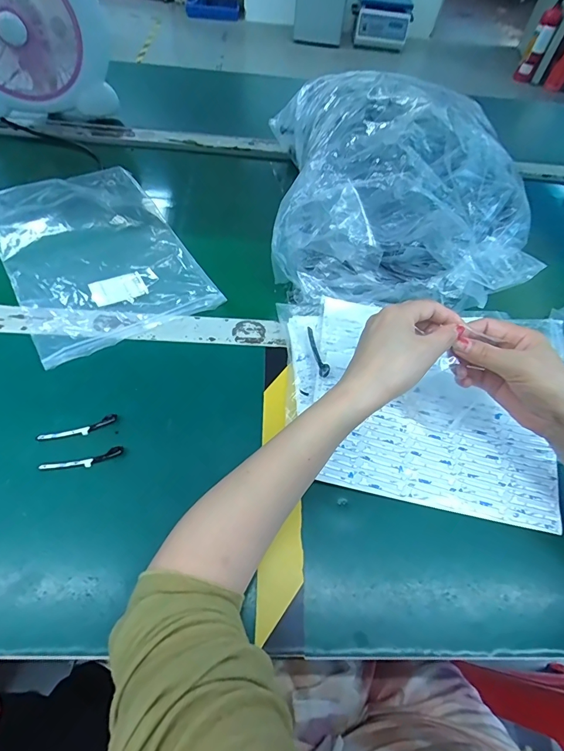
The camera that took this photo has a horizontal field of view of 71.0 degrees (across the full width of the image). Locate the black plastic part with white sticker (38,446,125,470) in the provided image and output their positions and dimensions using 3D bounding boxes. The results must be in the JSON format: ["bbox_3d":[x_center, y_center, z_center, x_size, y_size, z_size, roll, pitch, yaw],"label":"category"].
[{"bbox_3d":[-0.188,0.080,0.372,0.073,0.004,0.013,-13,58,-13],"label":"black plastic part with white sticker"}]

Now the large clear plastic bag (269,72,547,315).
[{"bbox_3d":[0.146,-0.279,0.538,0.309,0.171,0.421,5,56,-1],"label":"large clear plastic bag"}]

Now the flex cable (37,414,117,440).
[{"bbox_3d":[-0.200,0.054,0.389,0.072,0.004,0.014,-17,59,-16],"label":"flex cable"}]

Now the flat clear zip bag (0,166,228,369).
[{"bbox_3d":[-0.248,-0.167,0.530,0.221,0.039,0.319,-25,64,-23],"label":"flat clear zip bag"}]

